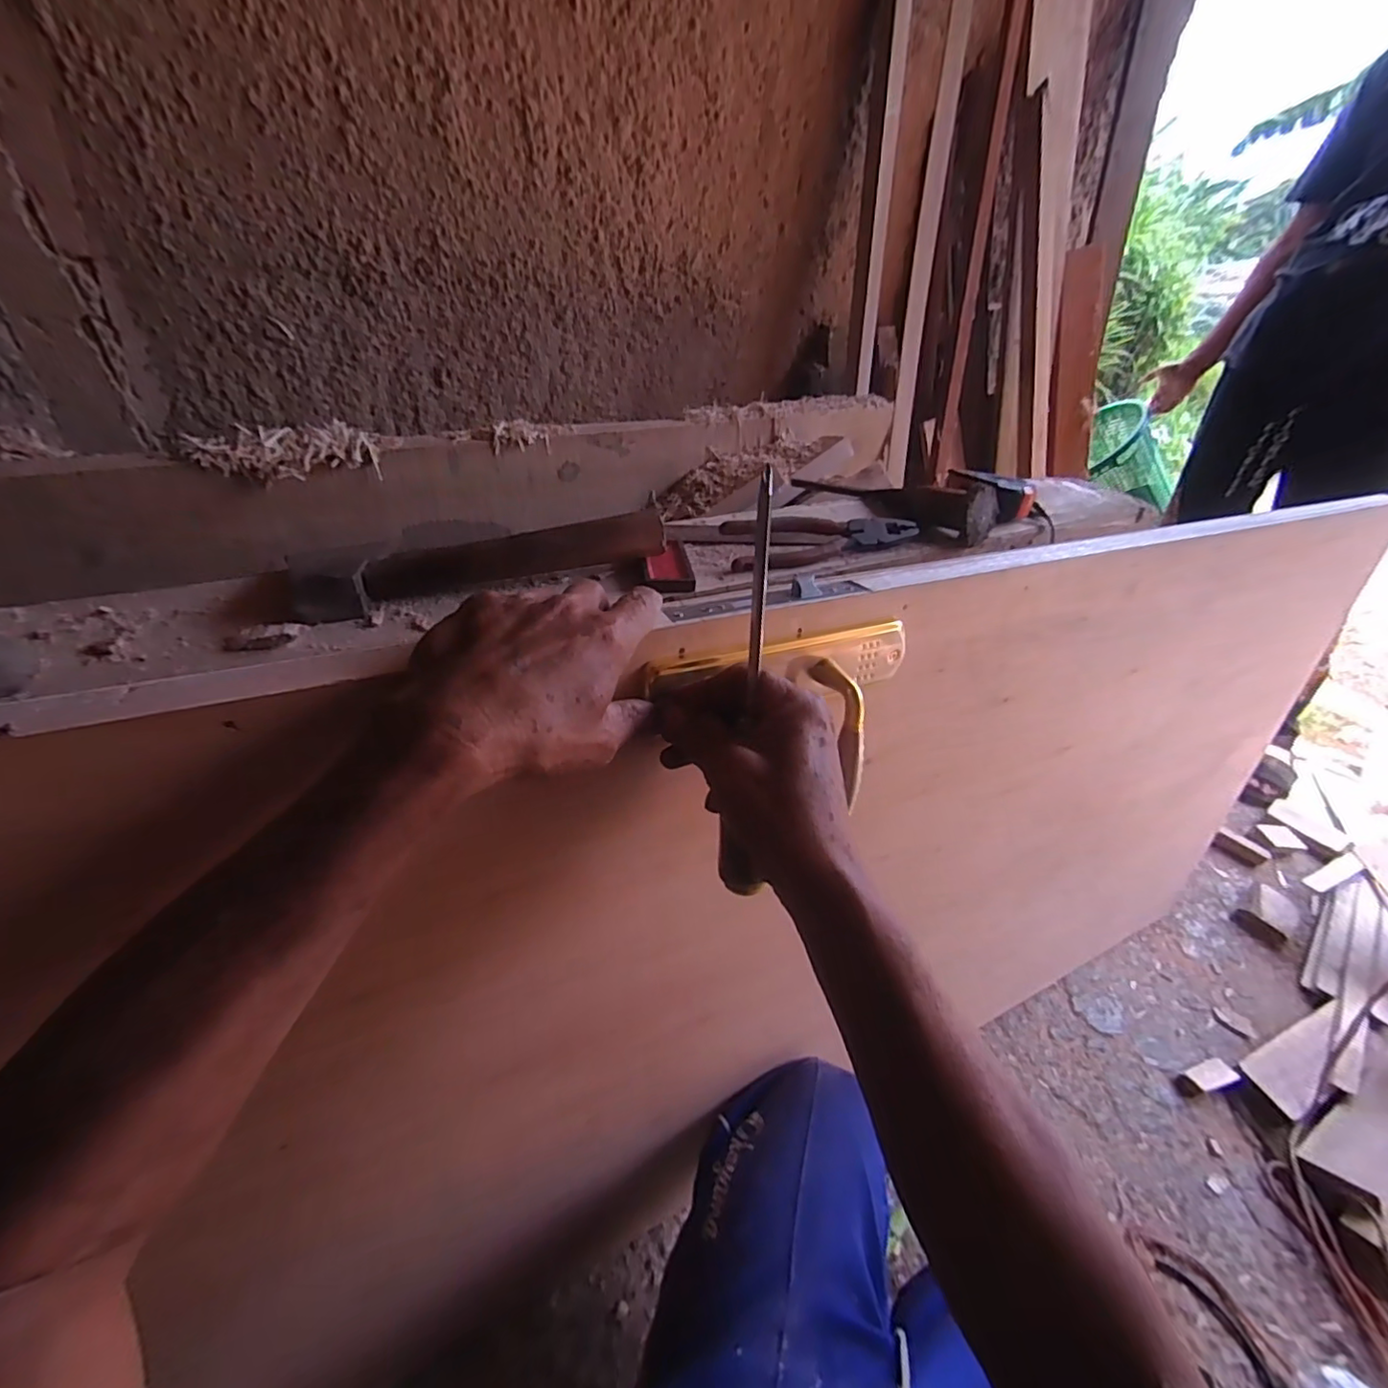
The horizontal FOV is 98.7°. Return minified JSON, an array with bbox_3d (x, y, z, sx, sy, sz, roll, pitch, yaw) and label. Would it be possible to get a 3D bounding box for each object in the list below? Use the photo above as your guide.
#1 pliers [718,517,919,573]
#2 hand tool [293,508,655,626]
[{"bbox_3d":[0.118,-0.146,0.551,0.192,0.025,0.052,-12,40,-21],"label":"pliers"},{"bbox_3d":[-0.155,-0.101,0.451,0.272,0.044,0.040,-14,41,-23],"label":"hand tool"}]

